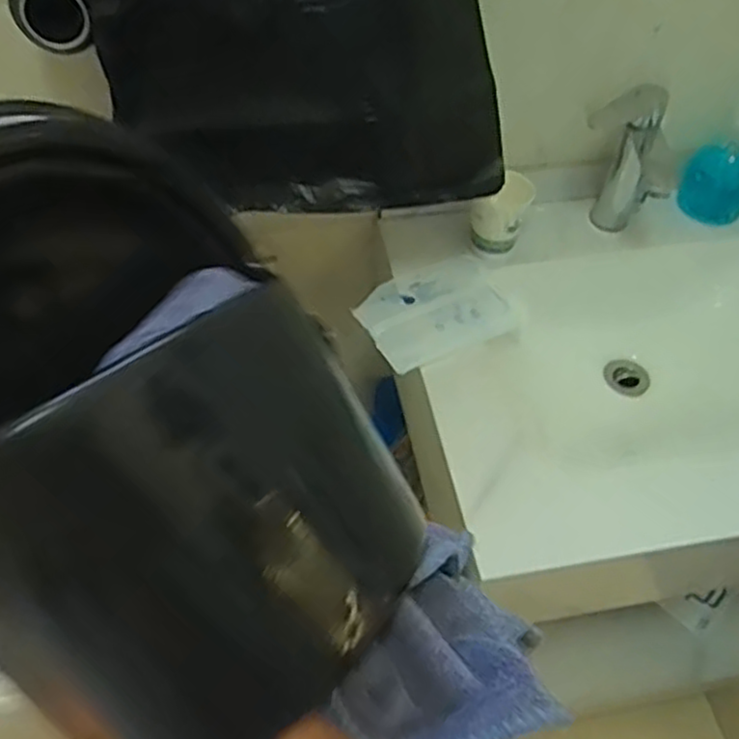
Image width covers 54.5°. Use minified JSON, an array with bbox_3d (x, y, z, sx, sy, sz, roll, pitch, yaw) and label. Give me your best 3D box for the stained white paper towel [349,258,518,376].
[{"bbox_3d":[0.073,-0.071,0.834,0.167,0.024,0.133,-21,54,-18],"label":"stained white paper towel"}]

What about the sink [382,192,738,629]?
[{"bbox_3d":[0.334,0.003,0.867,0.605,0.143,0.500,-8,51,-9],"label":"sink"}]

